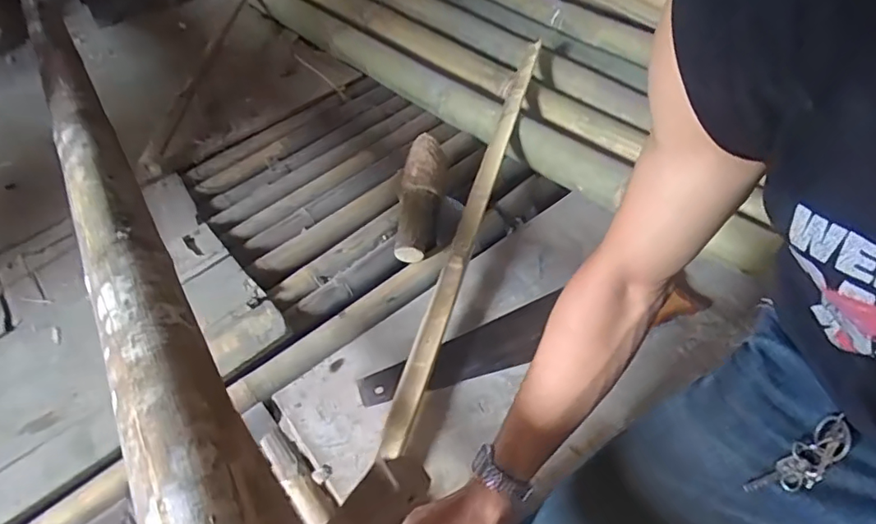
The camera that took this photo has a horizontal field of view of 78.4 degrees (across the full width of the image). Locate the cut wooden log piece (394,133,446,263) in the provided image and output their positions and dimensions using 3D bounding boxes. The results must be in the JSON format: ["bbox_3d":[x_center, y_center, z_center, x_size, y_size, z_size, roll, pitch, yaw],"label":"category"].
[{"bbox_3d":[-0.032,-0.123,0.976,0.072,0.063,0.260,4,65,10],"label":"cut wooden log piece"}]

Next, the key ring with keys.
[{"bbox_3d":[0.284,0.157,0.418,0.089,0.019,0.029,-43,51,12],"label":"key ring with keys"}]

